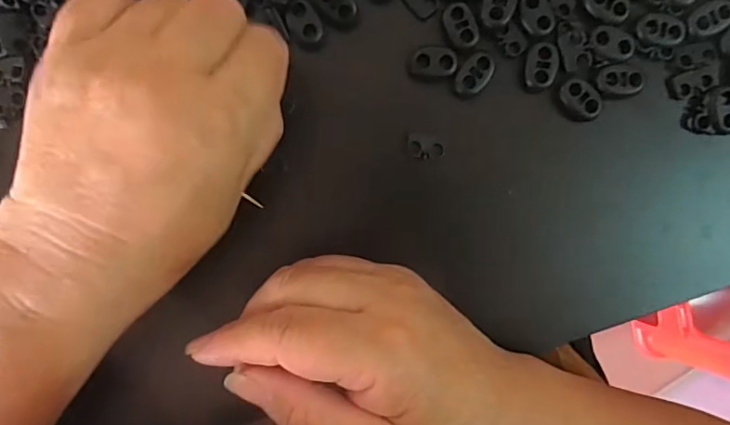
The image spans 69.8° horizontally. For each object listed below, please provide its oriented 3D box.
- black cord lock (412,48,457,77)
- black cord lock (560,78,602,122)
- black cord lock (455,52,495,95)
[{"bbox_3d":[0.030,-0.066,0.228,0.019,0.004,0.011,2,95,0],"label":"black cord lock"},{"bbox_3d":[0.096,-0.050,0.234,0.021,0.009,0.012,38,94,-3],"label":"black cord lock"},{"bbox_3d":[0.049,-0.061,0.230,0.012,0.004,0.019,37,94,-3],"label":"black cord lock"}]

